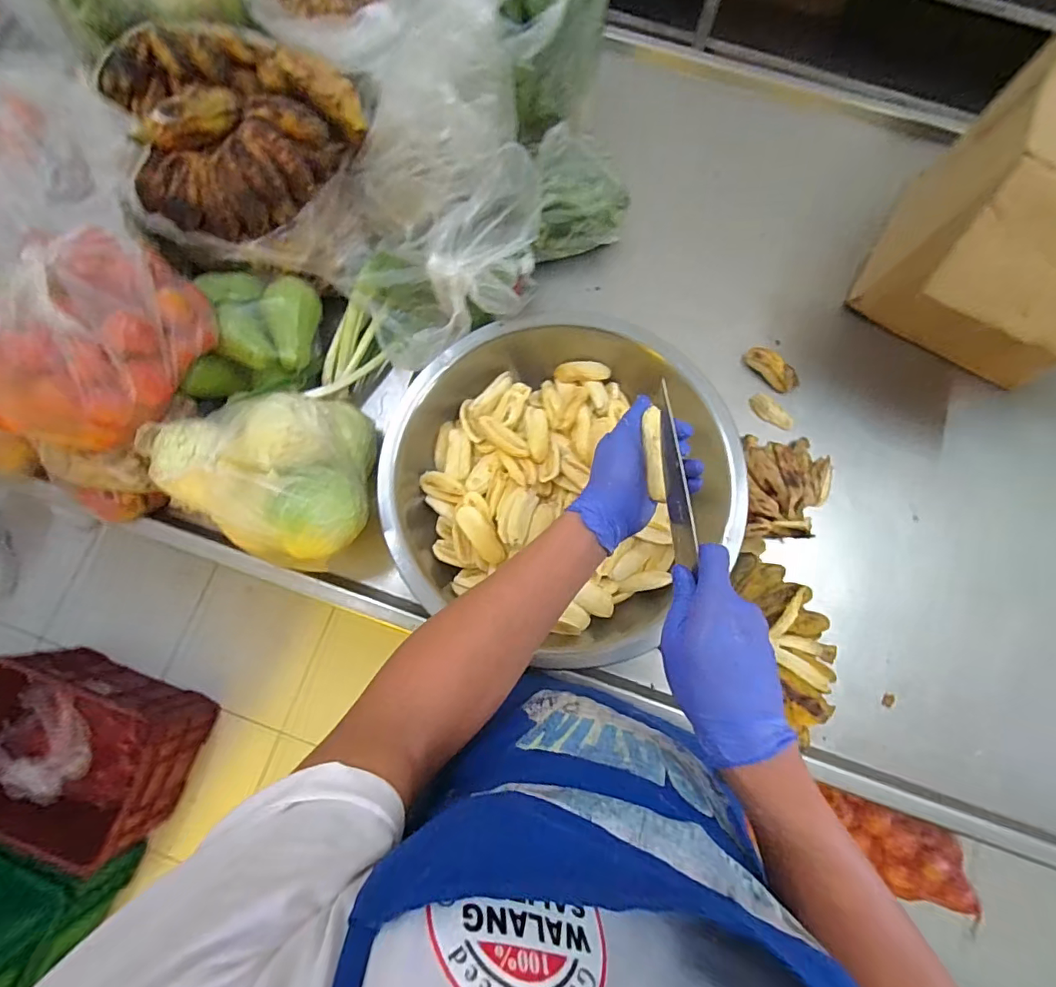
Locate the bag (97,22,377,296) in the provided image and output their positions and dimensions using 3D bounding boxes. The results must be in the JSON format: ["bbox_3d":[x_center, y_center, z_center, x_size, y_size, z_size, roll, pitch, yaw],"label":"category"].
[{"bbox_3d":[-0.393,-0.459,0.671,0.304,0.171,0.272,7,78,1],"label":"bag"}]

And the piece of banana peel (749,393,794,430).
[{"bbox_3d":[0.390,-0.130,0.767,0.078,0.016,0.029,36,80,6],"label":"piece of banana peel"}]

